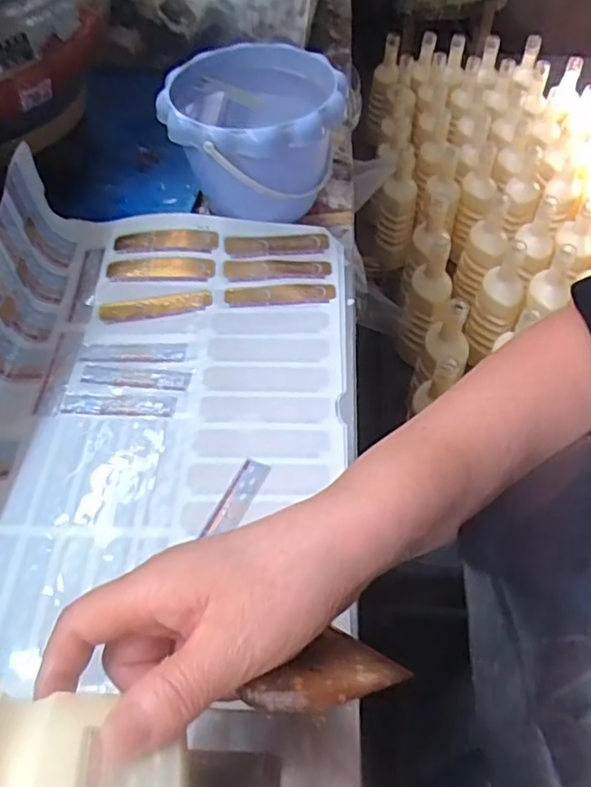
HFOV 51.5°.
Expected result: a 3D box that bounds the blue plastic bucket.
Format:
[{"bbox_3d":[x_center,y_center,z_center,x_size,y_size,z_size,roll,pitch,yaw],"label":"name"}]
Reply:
[{"bbox_3d":[-0.036,-0.218,0.544,0.143,0.113,0.143,-1,54,1],"label":"blue plastic bucket"}]

